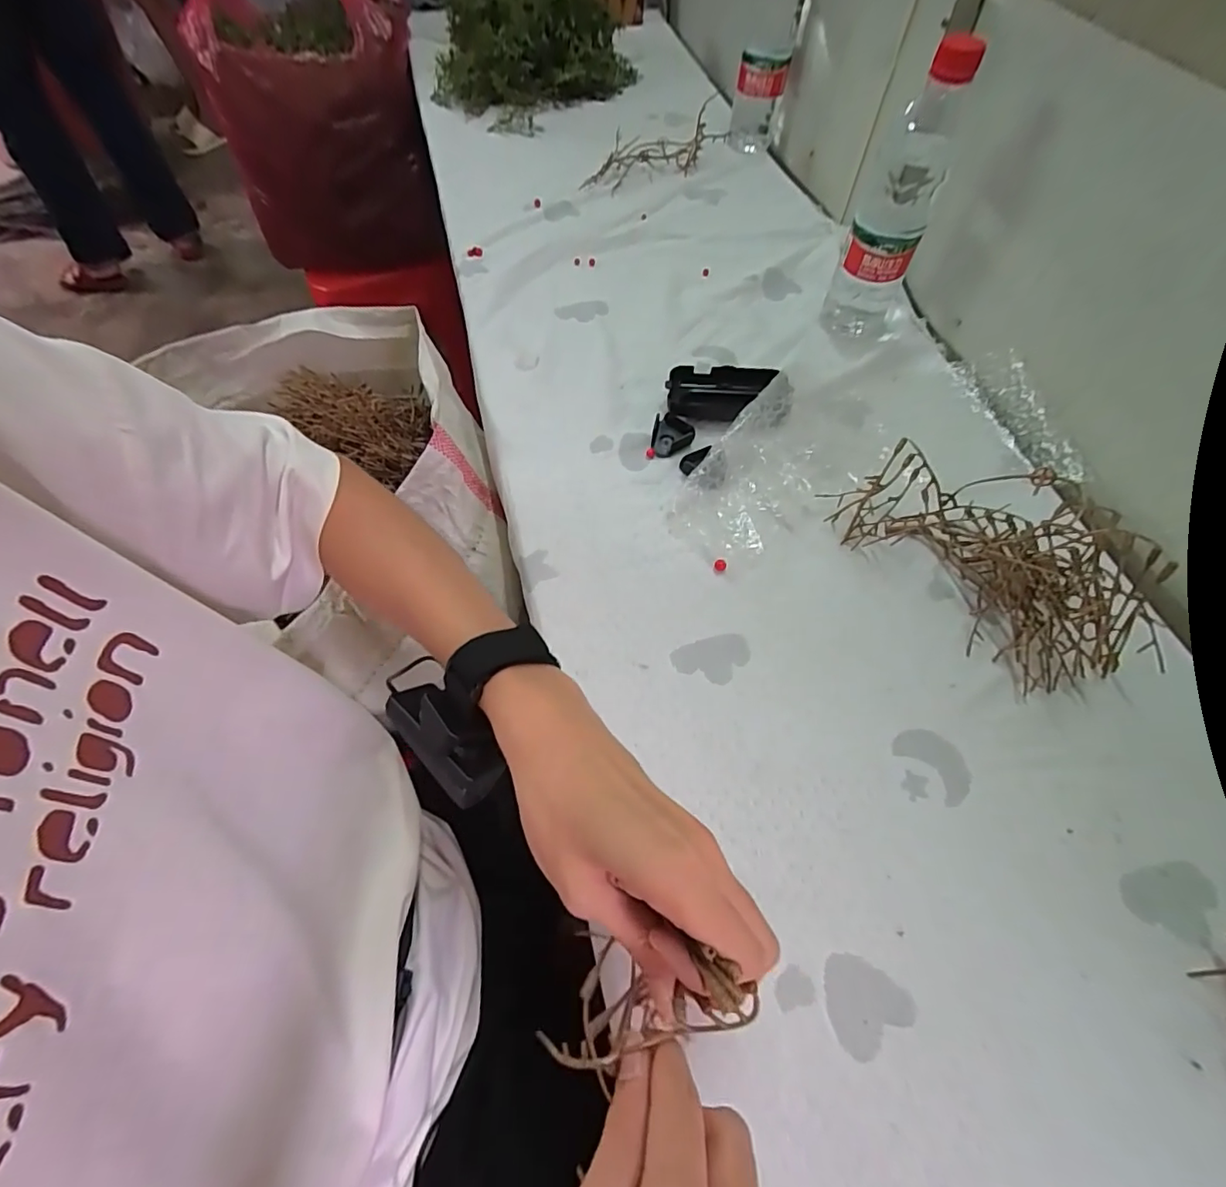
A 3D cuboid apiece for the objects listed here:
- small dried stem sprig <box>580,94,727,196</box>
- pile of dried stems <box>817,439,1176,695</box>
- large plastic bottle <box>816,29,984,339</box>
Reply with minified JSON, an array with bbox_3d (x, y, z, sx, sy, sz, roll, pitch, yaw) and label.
[{"bbox_3d":[0.052,-0.583,0.715,0.208,0.043,0.067,-26,64,-12],"label":"small dried stem sprig"},{"bbox_3d":[0.285,-0.035,0.398,0.121,0.060,0.209,-35,66,-17],"label":"pile of dried stems"},{"bbox_3d":[0.247,-0.333,0.475,0.067,0.211,0.069,23,64,13],"label":"large plastic bottle"}]

